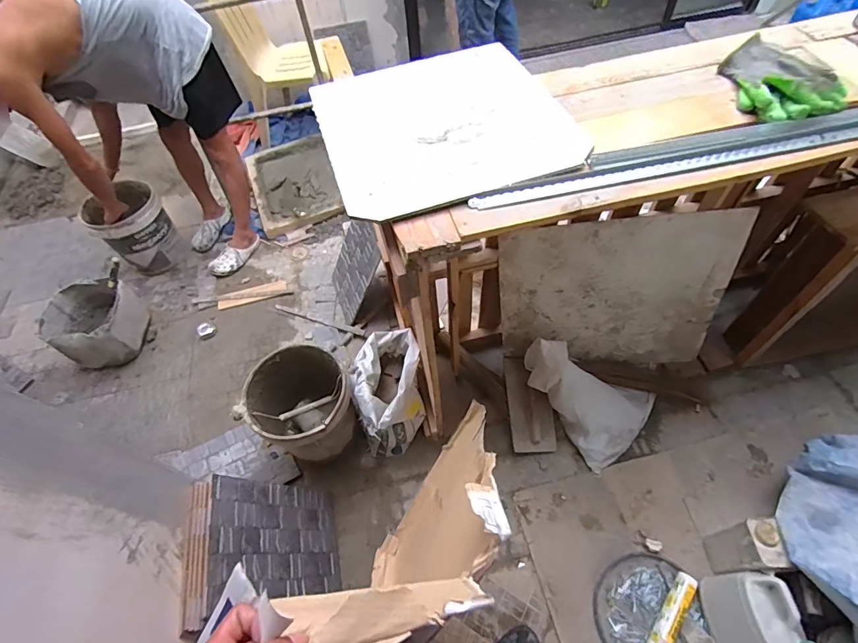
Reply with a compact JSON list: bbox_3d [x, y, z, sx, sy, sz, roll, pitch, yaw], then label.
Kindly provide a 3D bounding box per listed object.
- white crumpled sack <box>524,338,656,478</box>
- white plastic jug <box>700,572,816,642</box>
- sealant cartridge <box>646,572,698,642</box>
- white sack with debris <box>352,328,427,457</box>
[{"bbox_3d":[0.483,0.226,1.366,0.450,0.176,0.296,44,68,-9],"label":"white crumpled sack"},{"bbox_3d":[0.781,0.699,1.017,0.112,0.229,0.187,13,50,-11],"label":"white plastic jug"},{"bbox_3d":[0.629,0.759,1.108,0.049,0.049,0.222,32,65,23],"label":"sealant cartridge"},{"bbox_3d":[-0.127,0.213,1.388,0.213,0.263,0.350,-5,57,1],"label":"white sack with debris"}]

